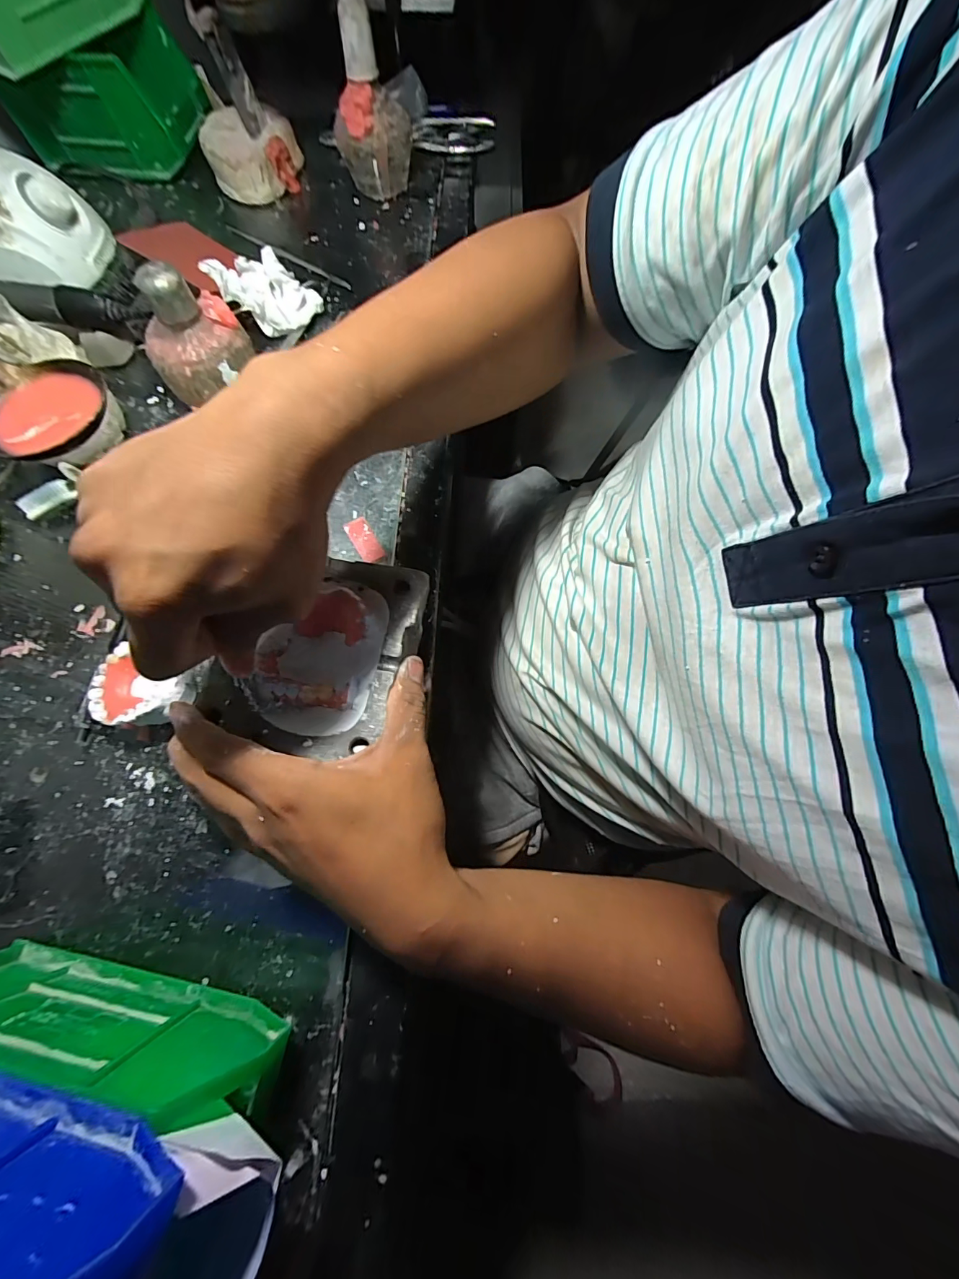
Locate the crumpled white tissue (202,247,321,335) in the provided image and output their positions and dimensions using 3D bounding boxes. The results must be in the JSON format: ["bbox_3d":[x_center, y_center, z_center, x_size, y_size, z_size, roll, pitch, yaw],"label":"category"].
[{"bbox_3d":[-0.184,-0.306,0.383,0.073,0.053,0.044,-41,77,-13],"label":"crumpled white tissue"}]

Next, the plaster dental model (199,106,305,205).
[{"bbox_3d":[-0.239,-0.509,0.457,0.089,0.046,0.073,-4,71,-1],"label":"plaster dental model"}]

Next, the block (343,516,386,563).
[{"bbox_3d":[-0.088,-0.076,0.332,0.017,0.005,0.038,-30,75,-10],"label":"block"}]

